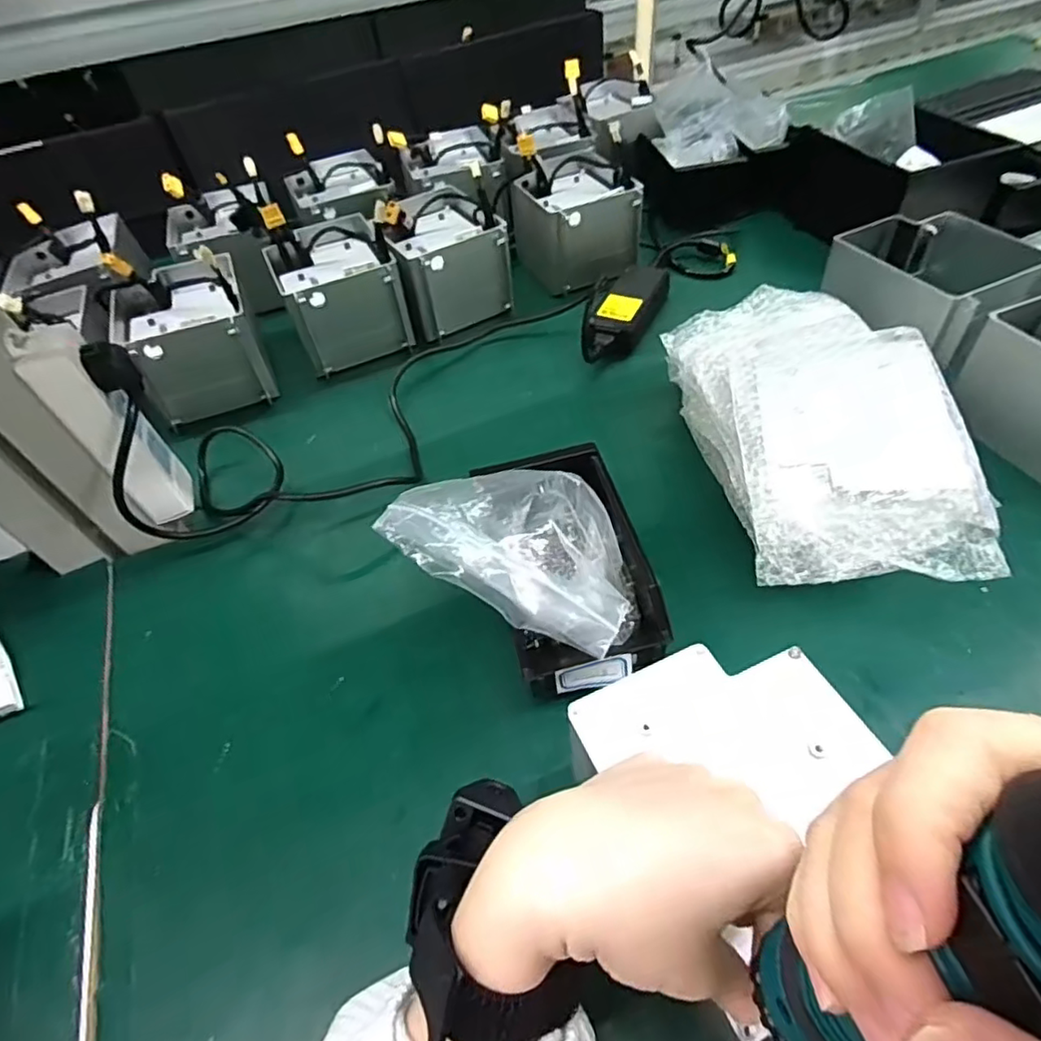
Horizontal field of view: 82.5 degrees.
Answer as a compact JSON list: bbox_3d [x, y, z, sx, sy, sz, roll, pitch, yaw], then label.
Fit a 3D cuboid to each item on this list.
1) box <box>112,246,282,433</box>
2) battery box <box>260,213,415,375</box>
[{"bbox_3d":[-0.363,-0.205,0.663,0.131,0.094,0.163,-21,51,-13],"label":"box"},{"bbox_3d":[-0.216,-0.274,0.702,0.126,0.089,0.149,-25,51,-13],"label":"battery box"}]

